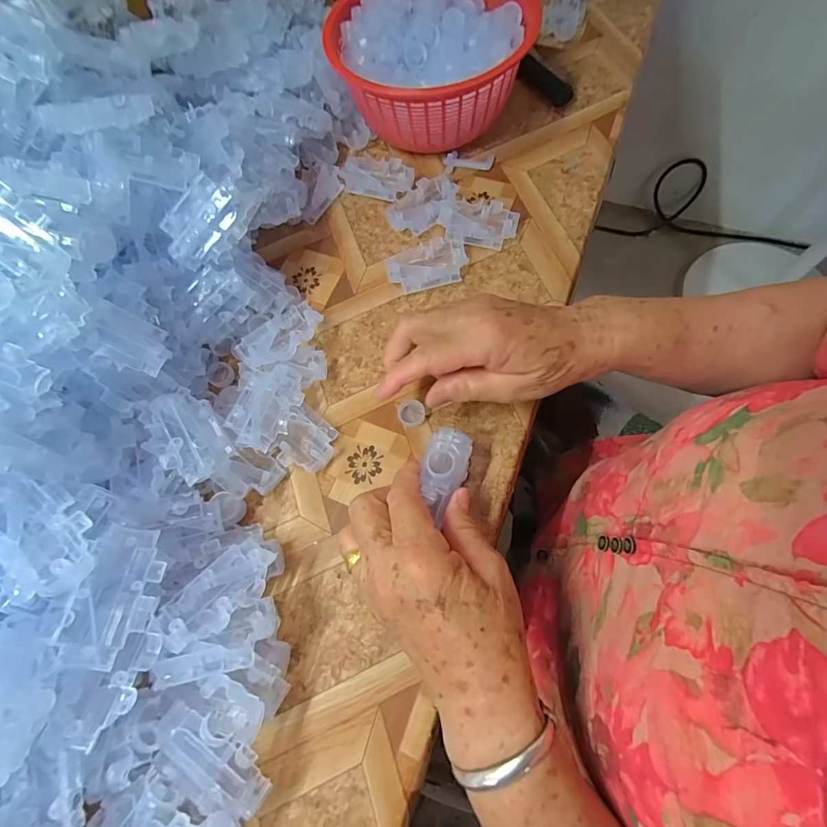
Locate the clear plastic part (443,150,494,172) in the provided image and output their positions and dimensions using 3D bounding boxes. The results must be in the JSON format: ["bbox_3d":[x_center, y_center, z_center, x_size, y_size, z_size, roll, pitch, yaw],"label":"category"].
[{"bbox_3d":[0.053,-0.246,0.413,0.047,0.006,0.024,10,70,8],"label":"clear plastic part"}]

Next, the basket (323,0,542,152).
[{"bbox_3d":[0.017,-0.336,0.408,0.177,0.076,0.194,7,70,7],"label":"basket"}]

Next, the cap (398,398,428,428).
[{"bbox_3d":[-0.001,0.000,0.327,0.022,0.007,0.022,0,69,1],"label":"cap"}]

